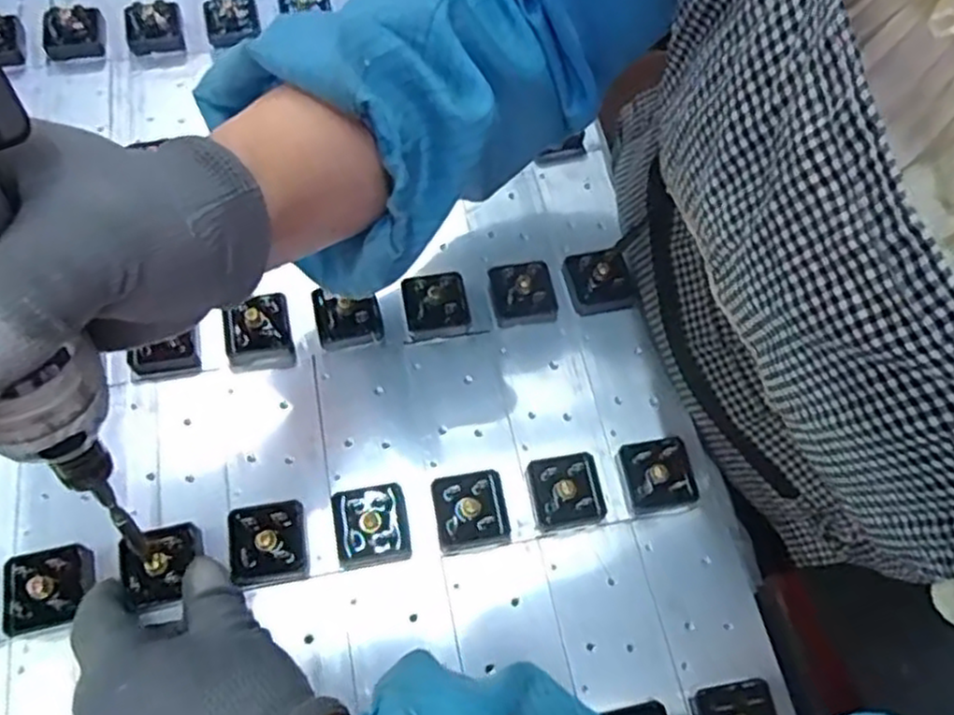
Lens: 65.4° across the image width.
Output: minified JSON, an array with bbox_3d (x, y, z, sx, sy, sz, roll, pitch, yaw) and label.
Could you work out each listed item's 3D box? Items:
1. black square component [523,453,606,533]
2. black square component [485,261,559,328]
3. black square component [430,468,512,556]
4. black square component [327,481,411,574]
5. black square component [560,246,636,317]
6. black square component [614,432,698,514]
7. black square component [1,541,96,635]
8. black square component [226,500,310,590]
[{"bbox_3d":[0.045,0.070,0.382,0.036,0.016,0.036,-6,65,-9],"label":"black square component"},{"bbox_3d":[0.026,-0.037,0.423,0.035,0.017,0.036,-7,65,-9],"label":"black square component"},{"bbox_3d":[-0.004,0.078,0.376,0.035,0.014,0.037,-9,66,-10],"label":"black square component"},{"bbox_3d":[-0.053,0.083,0.369,0.036,0.017,0.038,-11,66,-11],"label":"black square component"},{"bbox_3d":[0.070,-0.046,0.428,0.033,0.021,0.036,-12,66,-11],"label":"black square component"},{"bbox_3d":[0.092,0.060,0.384,0.033,0.015,0.035,-9,66,-10],"label":"black square component"},{"bbox_3d":[-0.196,0.106,0.343,0.035,0.021,0.035,-11,66,-11],"label":"black square component"},{"bbox_3d":[-0.101,0.091,0.361,0.036,0.018,0.037,-6,65,-9],"label":"black square component"}]

